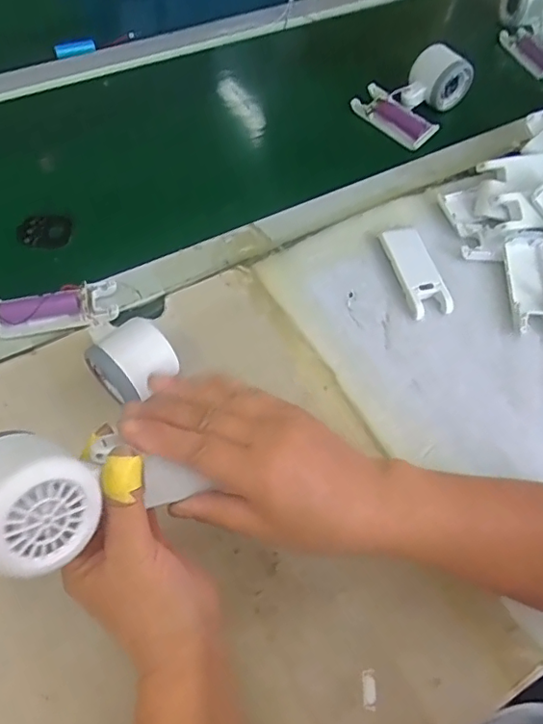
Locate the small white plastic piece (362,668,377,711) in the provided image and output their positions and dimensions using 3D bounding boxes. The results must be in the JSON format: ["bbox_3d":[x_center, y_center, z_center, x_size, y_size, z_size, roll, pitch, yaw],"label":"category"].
[{"bbox_3d":[0.064,0.214,0.357,0.008,0.004,0.024,3,59,-3],"label":"small white plastic piece"}]

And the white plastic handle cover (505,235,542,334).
[{"bbox_3d":[0.247,-0.076,0.519,0.041,0.015,0.106,6,59,-1],"label":"white plastic handle cover"}]

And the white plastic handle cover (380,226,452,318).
[{"bbox_3d":[0.138,-0.088,0.516,0.039,0.019,0.091,-13,61,-12],"label":"white plastic handle cover"}]

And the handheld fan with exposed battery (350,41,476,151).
[{"bbox_3d":[0.168,-0.323,0.642,0.100,0.052,0.114,36,63,16],"label":"handheld fan with exposed battery"}]

